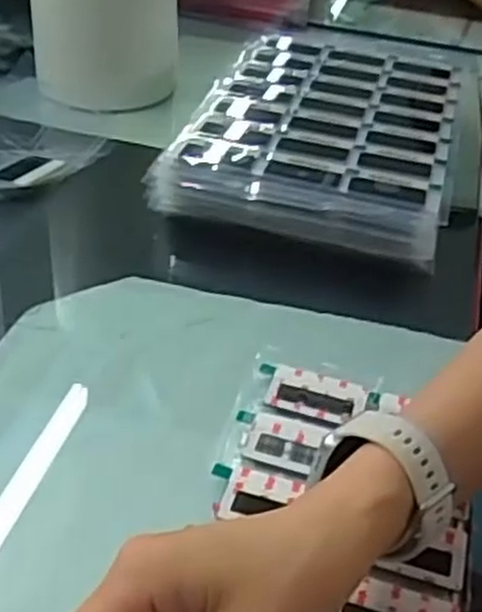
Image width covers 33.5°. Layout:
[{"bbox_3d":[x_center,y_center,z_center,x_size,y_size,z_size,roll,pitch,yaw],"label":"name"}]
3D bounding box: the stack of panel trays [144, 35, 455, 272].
[{"bbox_3d":[0.074,-0.155,0.684,0.202,0.058,0.330,13,38,9],"label":"stack of panel trays"}]

